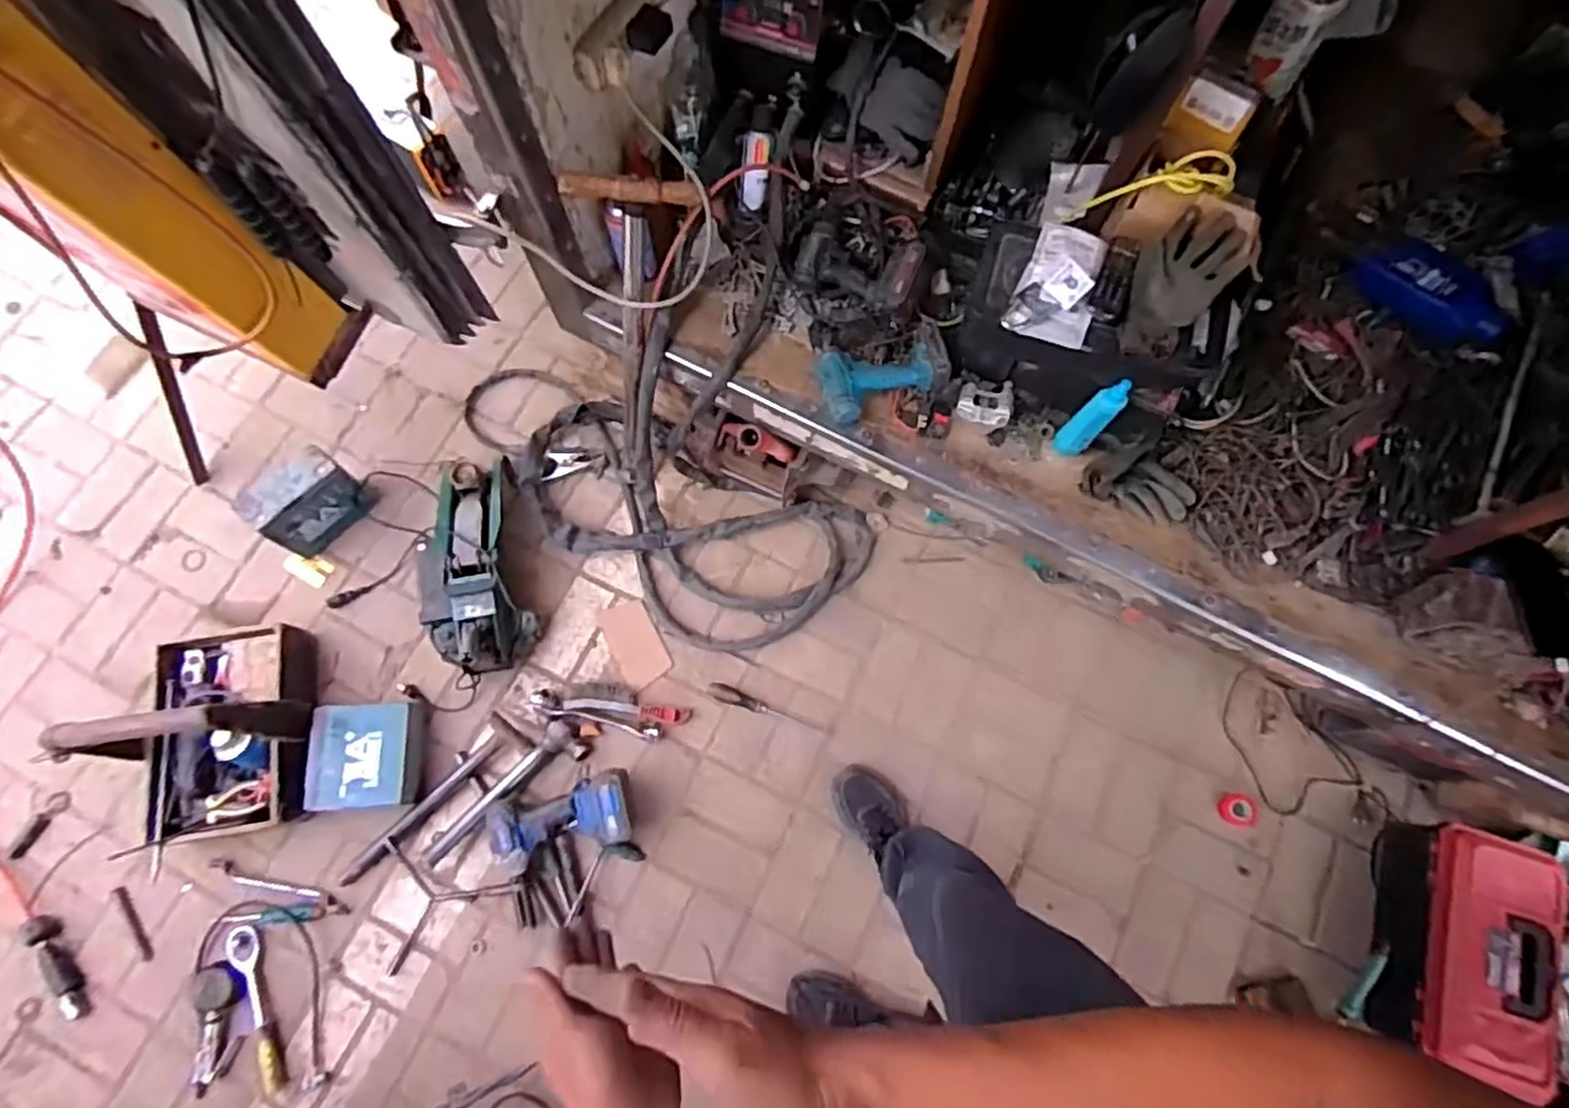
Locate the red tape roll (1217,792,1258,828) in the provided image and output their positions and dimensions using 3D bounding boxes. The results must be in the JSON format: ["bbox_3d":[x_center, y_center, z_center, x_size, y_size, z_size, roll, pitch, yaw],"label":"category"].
[{"bbox_3d":[0.852,0.479,1.347,0.067,0.011,0.058,11,73,3],"label":"red tape roll"}]

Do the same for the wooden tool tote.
[{"bbox_3d":[-0.946,0.271,1.156,0.235,0.272,0.346,-12,73,-4],"label":"wooden tool tote"}]

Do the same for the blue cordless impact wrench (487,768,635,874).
[{"bbox_3d":[-0.381,0.459,1.229,0.231,0.084,0.116,-14,74,-5],"label":"blue cordless impact wrench"}]

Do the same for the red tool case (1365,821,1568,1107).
[{"bbox_3d":[1.135,0.653,1.207,0.231,0.140,0.366,24,74,7],"label":"red tool case"}]

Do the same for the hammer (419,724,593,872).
[{"bbox_3d":[-0.487,0.421,1.270,0.298,0.038,0.085,-43,78,-12],"label":"hammer"}]

